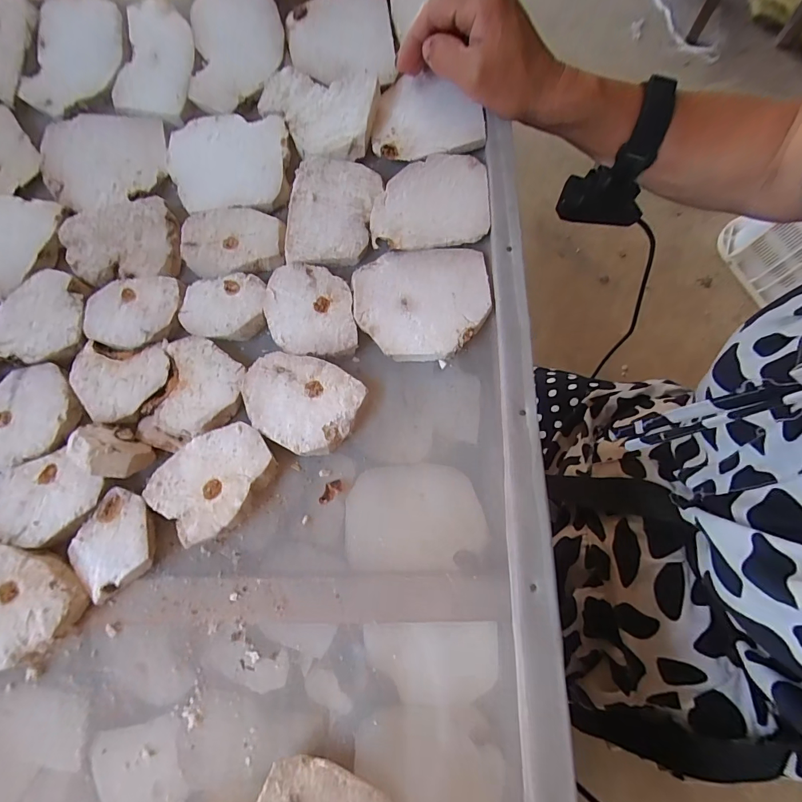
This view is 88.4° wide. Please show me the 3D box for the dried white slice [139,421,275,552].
[{"bbox_3d":[-0.117,0.047,0.258,0.058,0.009,0.072,39,77,11],"label":"dried white slice"}]

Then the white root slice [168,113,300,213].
[{"bbox_3d":[-0.140,-0.197,0.338,0.102,0.010,0.088,-2,73,0],"label":"white root slice"}]

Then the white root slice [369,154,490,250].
[{"bbox_3d":[0.021,-0.149,0.309,0.085,0.015,0.076,-1,73,0],"label":"white root slice"}]

